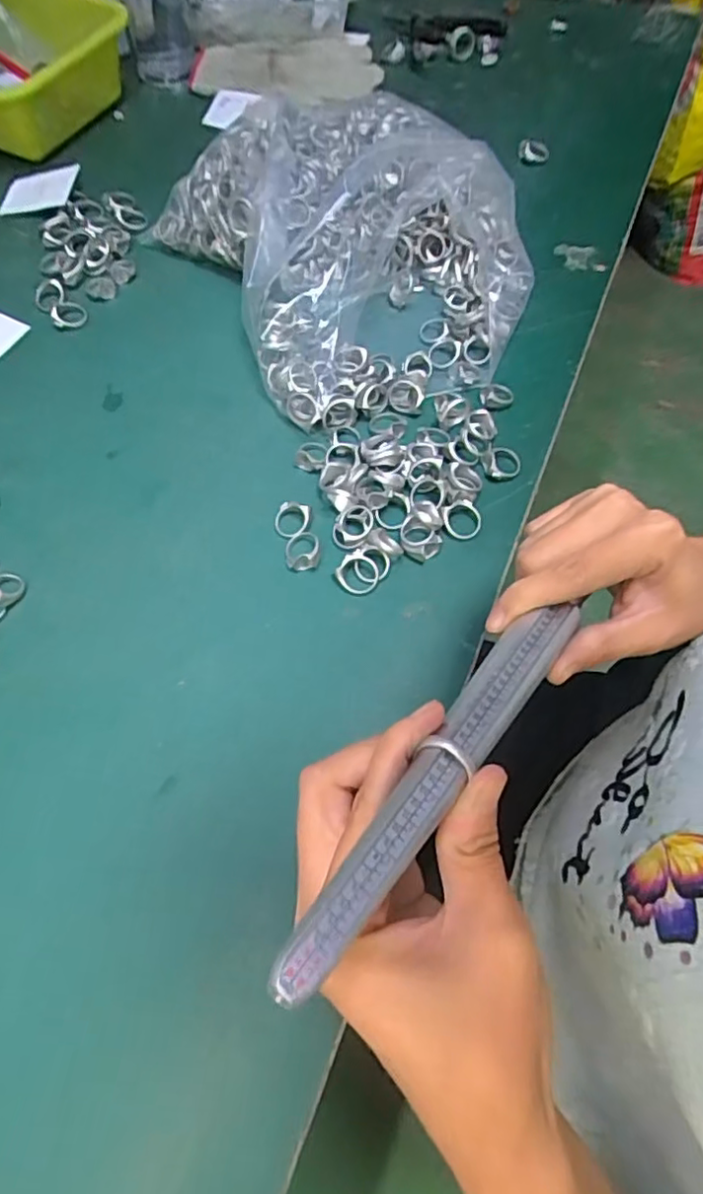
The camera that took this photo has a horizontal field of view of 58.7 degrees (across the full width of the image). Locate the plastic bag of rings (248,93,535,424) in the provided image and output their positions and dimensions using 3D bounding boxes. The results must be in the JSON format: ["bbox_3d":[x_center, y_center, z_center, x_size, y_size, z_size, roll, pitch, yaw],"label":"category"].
[{"bbox_3d":[0.023,-0.304,0.516,0.228,0.063,0.362,-7,62,-3],"label":"plastic bag of rings"}]

